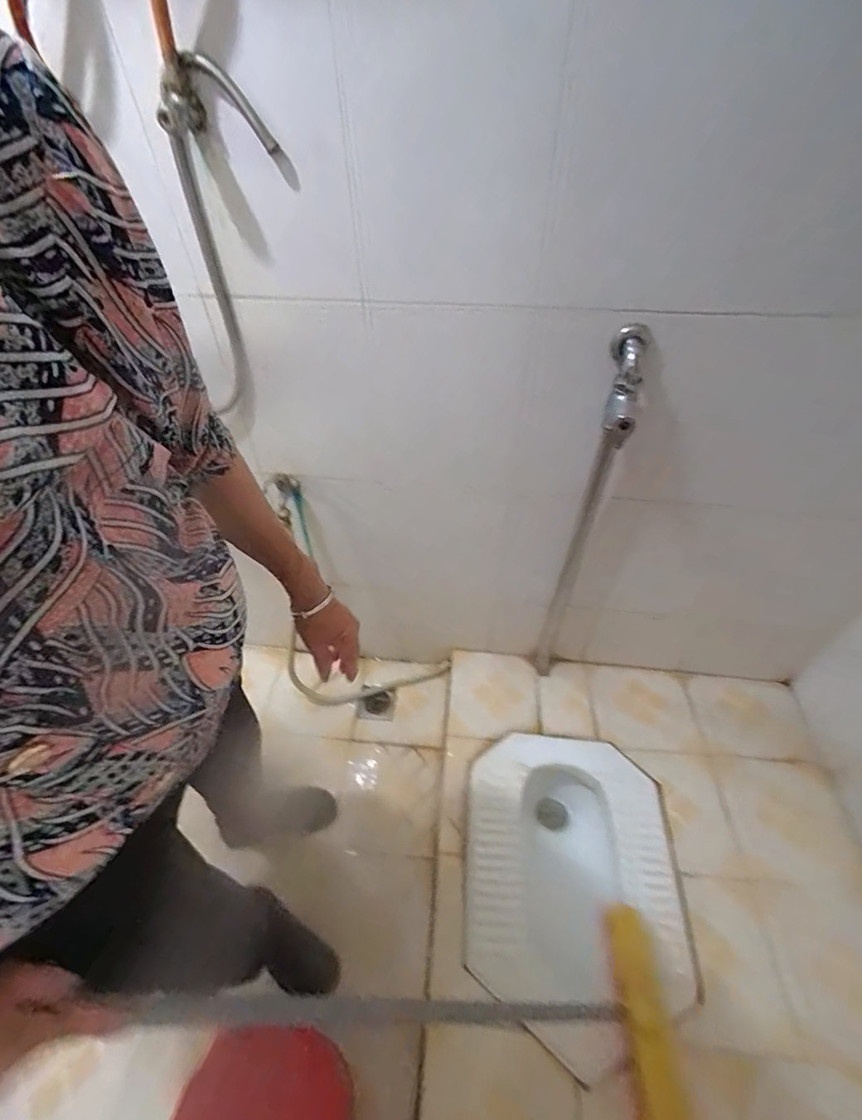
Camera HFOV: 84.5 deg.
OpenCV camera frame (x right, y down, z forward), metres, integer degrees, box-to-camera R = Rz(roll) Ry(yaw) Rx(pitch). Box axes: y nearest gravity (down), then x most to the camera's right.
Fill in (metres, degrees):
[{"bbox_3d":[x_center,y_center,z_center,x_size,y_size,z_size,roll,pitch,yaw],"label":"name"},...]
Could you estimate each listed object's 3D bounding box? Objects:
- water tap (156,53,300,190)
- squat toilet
[{"bbox_3d":[-0.221,-0.486,0.526,0.149,0.080,0.032,22,44,-11],"label":"water tap"},{"bbox_3d":[0.300,0.707,1.056,0.454,0.179,0.577,4,45,2],"label":"squat toilet"}]

